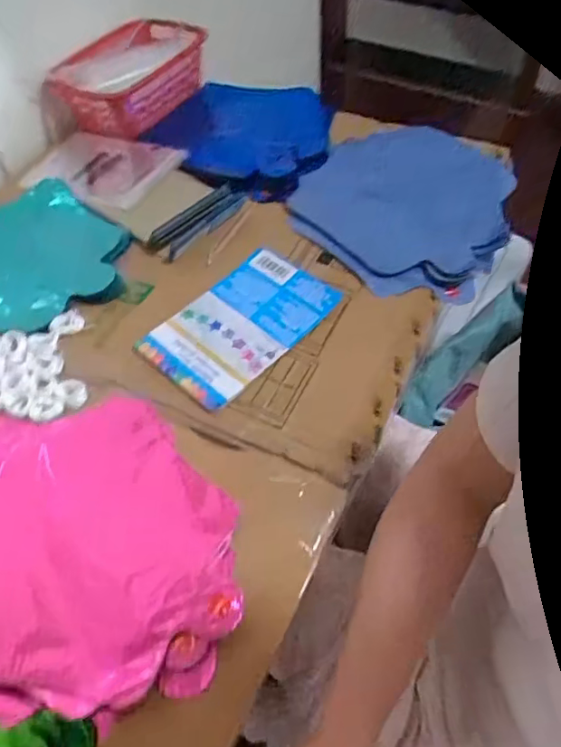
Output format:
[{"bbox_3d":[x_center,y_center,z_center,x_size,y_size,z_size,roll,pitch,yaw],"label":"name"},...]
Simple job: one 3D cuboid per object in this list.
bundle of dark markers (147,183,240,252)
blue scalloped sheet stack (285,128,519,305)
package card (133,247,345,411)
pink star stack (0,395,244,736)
[{"bbox_3d":[-0.100,-0.183,0.668,0.019,0.012,0.134,37,64,25],"label":"bundle of dark markers"},{"bbox_3d":[0.148,-0.207,0.709,0.245,0.047,0.304,19,57,16],"label":"blue scalloped sheet stack"},{"bbox_3d":[-0.040,-0.052,0.581,0.114,0.011,0.189,35,60,20],"label":"package card"},{"bbox_3d":[-0.162,0.132,0.442,0.230,0.012,0.265,-37,61,-22],"label":"pink star stack"}]

